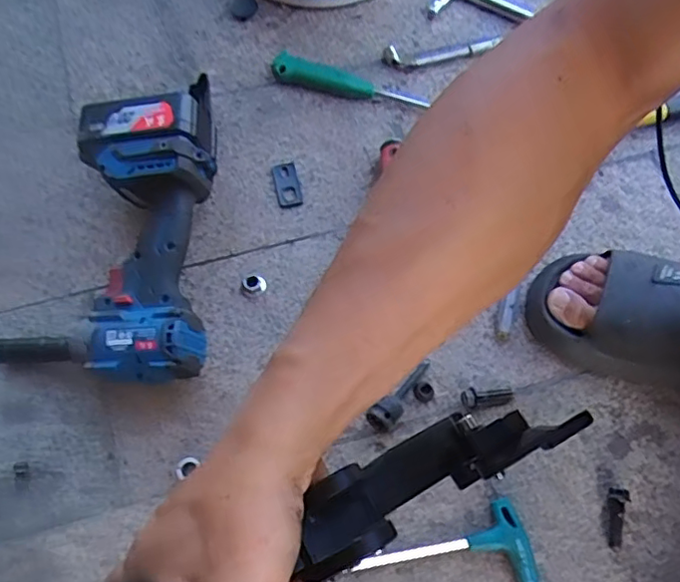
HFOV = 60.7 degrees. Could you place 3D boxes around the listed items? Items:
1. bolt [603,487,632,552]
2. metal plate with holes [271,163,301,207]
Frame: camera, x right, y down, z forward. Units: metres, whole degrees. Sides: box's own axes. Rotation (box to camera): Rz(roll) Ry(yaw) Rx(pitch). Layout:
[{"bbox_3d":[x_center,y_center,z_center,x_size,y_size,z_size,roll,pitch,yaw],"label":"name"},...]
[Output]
[{"bbox_3d":[0.229,0.186,0.478,0.015,0.019,0.048,7,67,2],"label":"bolt"},{"bbox_3d":[-0.056,-0.112,0.603,0.024,0.009,0.053,-11,67,-5],"label":"metal plate with holes"}]

